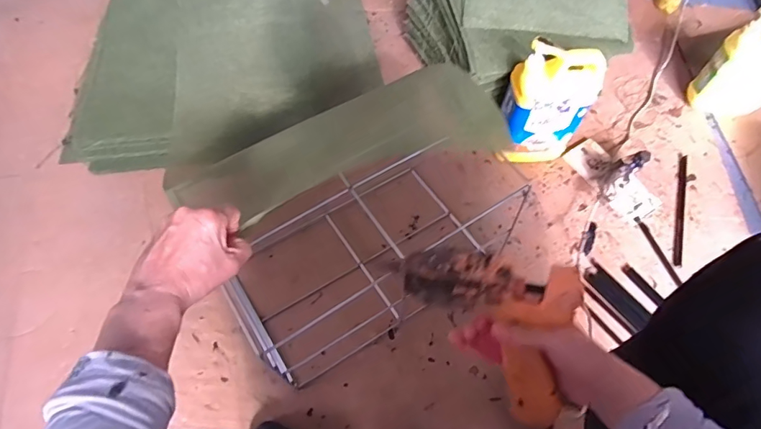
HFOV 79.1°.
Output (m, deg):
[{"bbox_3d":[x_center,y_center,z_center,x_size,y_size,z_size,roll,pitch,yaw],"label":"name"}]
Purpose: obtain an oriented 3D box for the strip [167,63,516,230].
[{"bbox_3d":[-0.050,-0.124,0.822,0.597,0.139,0.150,-22,65,-24],"label":"strip"}]

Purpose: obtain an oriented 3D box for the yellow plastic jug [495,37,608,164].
[{"bbox_3d":[0.318,-0.205,0.870,0.151,0.270,0.094,2,63,0],"label":"yellow plastic jug"}]

